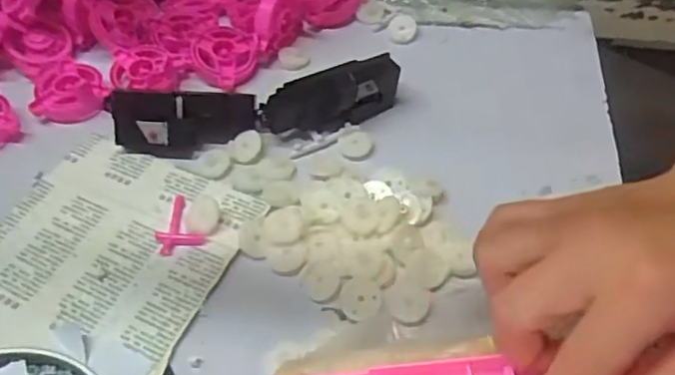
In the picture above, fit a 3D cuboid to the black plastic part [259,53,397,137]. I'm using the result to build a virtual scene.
[{"bbox_3d":[-0.007,-0.062,0.428,0.095,0.035,0.036,-25,56,-19],"label":"black plastic part"}]

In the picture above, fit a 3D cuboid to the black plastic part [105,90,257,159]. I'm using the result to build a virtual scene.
[{"bbox_3d":[-0.104,-0.043,0.421,0.093,0.044,0.016,0,10,-10],"label":"black plastic part"}]

